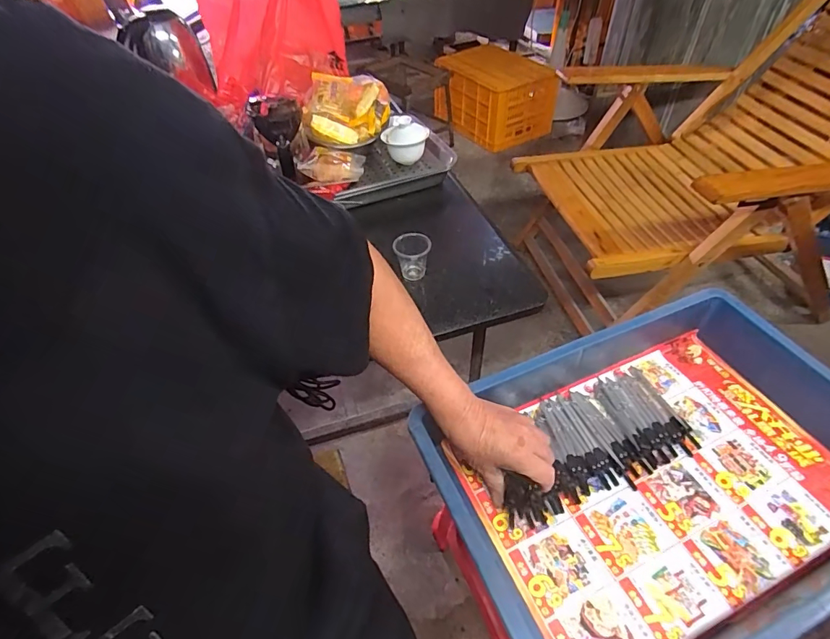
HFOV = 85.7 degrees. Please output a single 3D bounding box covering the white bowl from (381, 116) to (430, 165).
[{"bbox_3d":[-0.019,-0.327,0.811,0.073,0.064,0.078,-2,47,2],"label":"white bowl"}]

